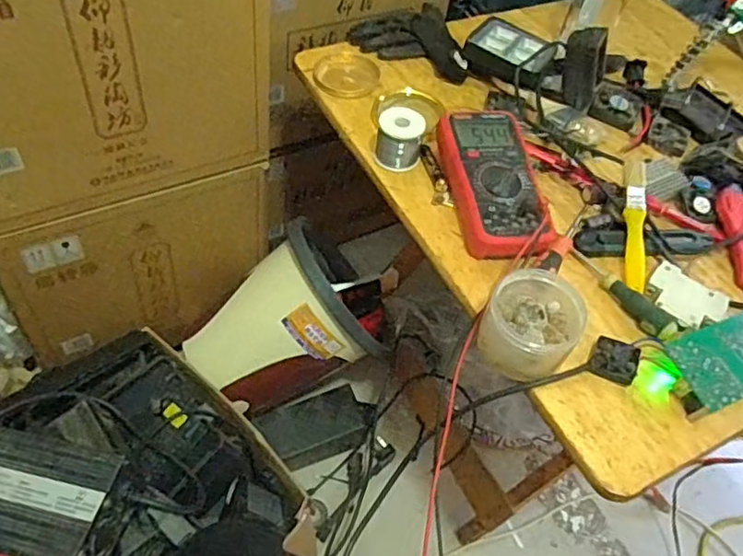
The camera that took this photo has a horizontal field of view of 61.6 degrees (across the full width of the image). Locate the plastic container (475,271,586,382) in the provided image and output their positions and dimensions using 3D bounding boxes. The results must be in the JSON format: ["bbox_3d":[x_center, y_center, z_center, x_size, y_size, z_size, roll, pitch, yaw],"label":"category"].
[{"bbox_3d":[0.145,0.037,0.565,0.085,0.060,0.102,24,54,12],"label":"plastic container"}]

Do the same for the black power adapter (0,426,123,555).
[{"bbox_3d":[-0.366,0.218,0.652,0.186,0.034,0.121,16,53,5],"label":"black power adapter"}]

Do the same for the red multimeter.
[{"bbox_3d":[0.134,-0.097,0.673,0.093,0.049,0.199,-4,53,-10],"label":"red multimeter"}]

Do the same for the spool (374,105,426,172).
[{"bbox_3d":[0.032,-0.159,0.704,0.052,0.057,0.052,8,52,-1],"label":"spool"}]

